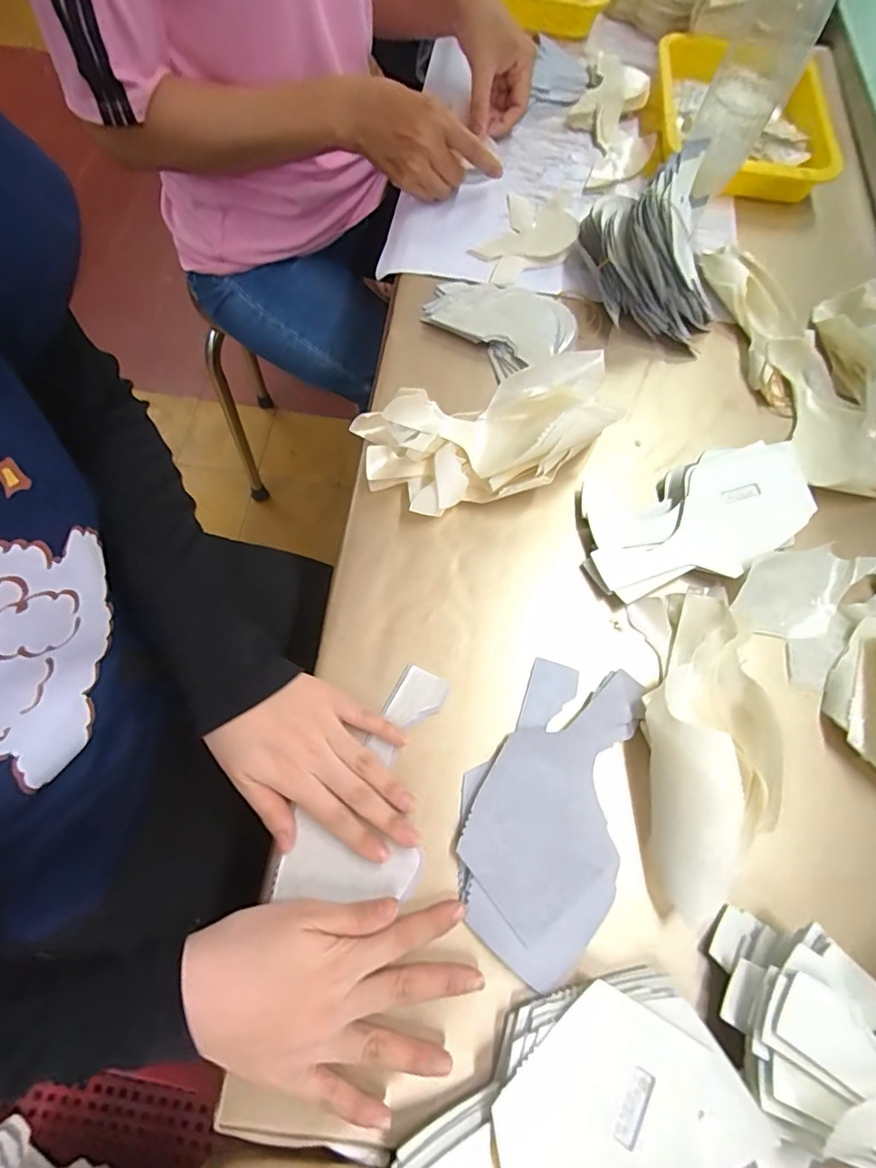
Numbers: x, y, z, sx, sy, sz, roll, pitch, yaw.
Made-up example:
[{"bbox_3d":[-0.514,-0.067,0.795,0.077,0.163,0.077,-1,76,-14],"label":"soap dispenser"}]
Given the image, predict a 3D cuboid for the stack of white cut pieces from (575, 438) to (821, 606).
[{"bbox_3d":[0.217,-0.055,0.432,0.201,0.025,0.099,-14,70,-9],"label":"stack of white cut pieces"}]

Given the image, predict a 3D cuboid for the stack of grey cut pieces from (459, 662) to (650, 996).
[{"bbox_3d":[0.073,0.145,0.350,0.101,0.014,0.193,17,69,3],"label":"stack of grey cut pieces"}]

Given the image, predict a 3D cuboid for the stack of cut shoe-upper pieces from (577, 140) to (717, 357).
[{"bbox_3d":[0.216,-0.314,0.502,0.121,0.093,0.152,-9,70,-7],"label":"stack of cut shoe-upper pieces"}]

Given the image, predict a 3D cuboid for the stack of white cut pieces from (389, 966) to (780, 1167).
[{"bbox_3d":[0.070,0.297,0.282,0.187,0.028,0.105,-26,73,-13],"label":"stack of white cut pieces"}]

